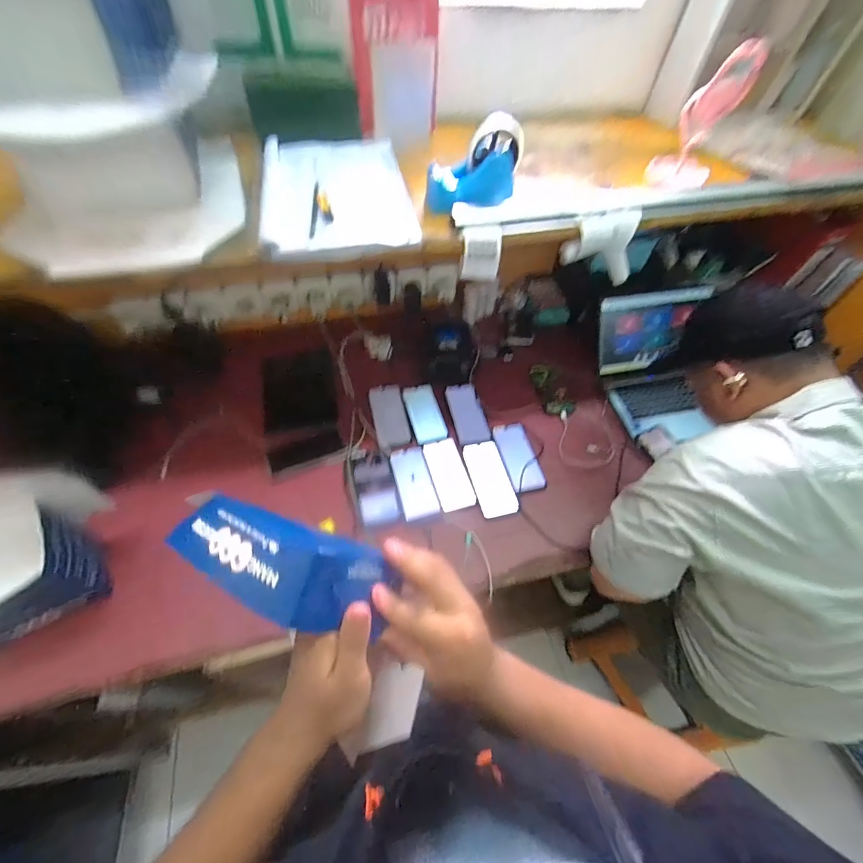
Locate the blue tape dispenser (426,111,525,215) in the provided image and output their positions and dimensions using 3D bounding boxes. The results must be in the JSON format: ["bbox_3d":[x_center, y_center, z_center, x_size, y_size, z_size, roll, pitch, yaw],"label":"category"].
[{"bbox_3d":[0.066,-0.407,0.616,0.152,0.098,0.069,-20,58,-17],"label":"blue tape dispenser"}]

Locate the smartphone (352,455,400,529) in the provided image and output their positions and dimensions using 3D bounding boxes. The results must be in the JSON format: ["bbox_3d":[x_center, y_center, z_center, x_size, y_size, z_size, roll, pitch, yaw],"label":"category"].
[{"bbox_3d":[-0.112,0.116,0.812,0.076,0.004,0.154,-11,56,-11],"label":"smartphone"}]

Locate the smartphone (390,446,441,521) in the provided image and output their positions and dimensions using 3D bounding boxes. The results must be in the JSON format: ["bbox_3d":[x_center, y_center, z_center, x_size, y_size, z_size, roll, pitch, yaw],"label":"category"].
[{"bbox_3d":[-0.036,0.102,0.828,0.073,0.006,0.163,-11,56,-11],"label":"smartphone"}]

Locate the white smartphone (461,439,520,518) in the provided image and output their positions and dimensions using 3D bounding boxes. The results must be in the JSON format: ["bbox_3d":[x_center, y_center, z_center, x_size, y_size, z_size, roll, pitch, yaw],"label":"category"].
[{"bbox_3d":[0.122,0.094,0.845,0.079,0.004,0.172,-10,55,-10],"label":"white smartphone"}]

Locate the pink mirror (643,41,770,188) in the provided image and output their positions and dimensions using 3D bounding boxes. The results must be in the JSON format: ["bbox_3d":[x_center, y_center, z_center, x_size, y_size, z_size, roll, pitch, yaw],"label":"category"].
[{"bbox_3d":[0.456,-0.526,0.678,0.102,0.189,0.090,25,57,15],"label":"pink mirror"}]

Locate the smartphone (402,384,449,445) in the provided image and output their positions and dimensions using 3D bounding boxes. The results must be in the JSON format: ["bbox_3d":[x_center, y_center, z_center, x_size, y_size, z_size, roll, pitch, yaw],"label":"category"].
[{"bbox_3d":[-0.015,-0.043,0.937,0.075,0.012,0.159,-13,56,-12],"label":"smartphone"}]

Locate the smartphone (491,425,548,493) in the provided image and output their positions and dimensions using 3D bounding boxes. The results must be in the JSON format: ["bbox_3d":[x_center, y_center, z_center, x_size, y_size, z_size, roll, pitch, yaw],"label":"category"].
[{"bbox_3d":[0.191,0.050,0.879,0.076,0.013,0.170,-9,55,-9],"label":"smartphone"}]

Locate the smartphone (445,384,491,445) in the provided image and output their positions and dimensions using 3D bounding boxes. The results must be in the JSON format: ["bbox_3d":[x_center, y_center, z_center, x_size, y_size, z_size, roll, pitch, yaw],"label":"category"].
[{"bbox_3d":[0.084,-0.045,0.939,0.076,0.007,0.169,-8,55,-9],"label":"smartphone"}]

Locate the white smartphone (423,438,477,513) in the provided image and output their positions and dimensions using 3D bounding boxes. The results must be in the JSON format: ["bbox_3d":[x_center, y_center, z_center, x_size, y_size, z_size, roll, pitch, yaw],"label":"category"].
[{"bbox_3d":[0.036,0.087,0.847,0.075,0.007,0.168,-12,56,-11],"label":"white smartphone"}]

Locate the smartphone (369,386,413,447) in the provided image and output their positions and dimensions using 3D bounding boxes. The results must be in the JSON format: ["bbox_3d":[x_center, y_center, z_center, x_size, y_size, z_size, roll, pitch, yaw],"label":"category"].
[{"bbox_3d":[-0.095,-0.040,0.923,0.076,0.008,0.172,-10,56,-10],"label":"smartphone"}]

